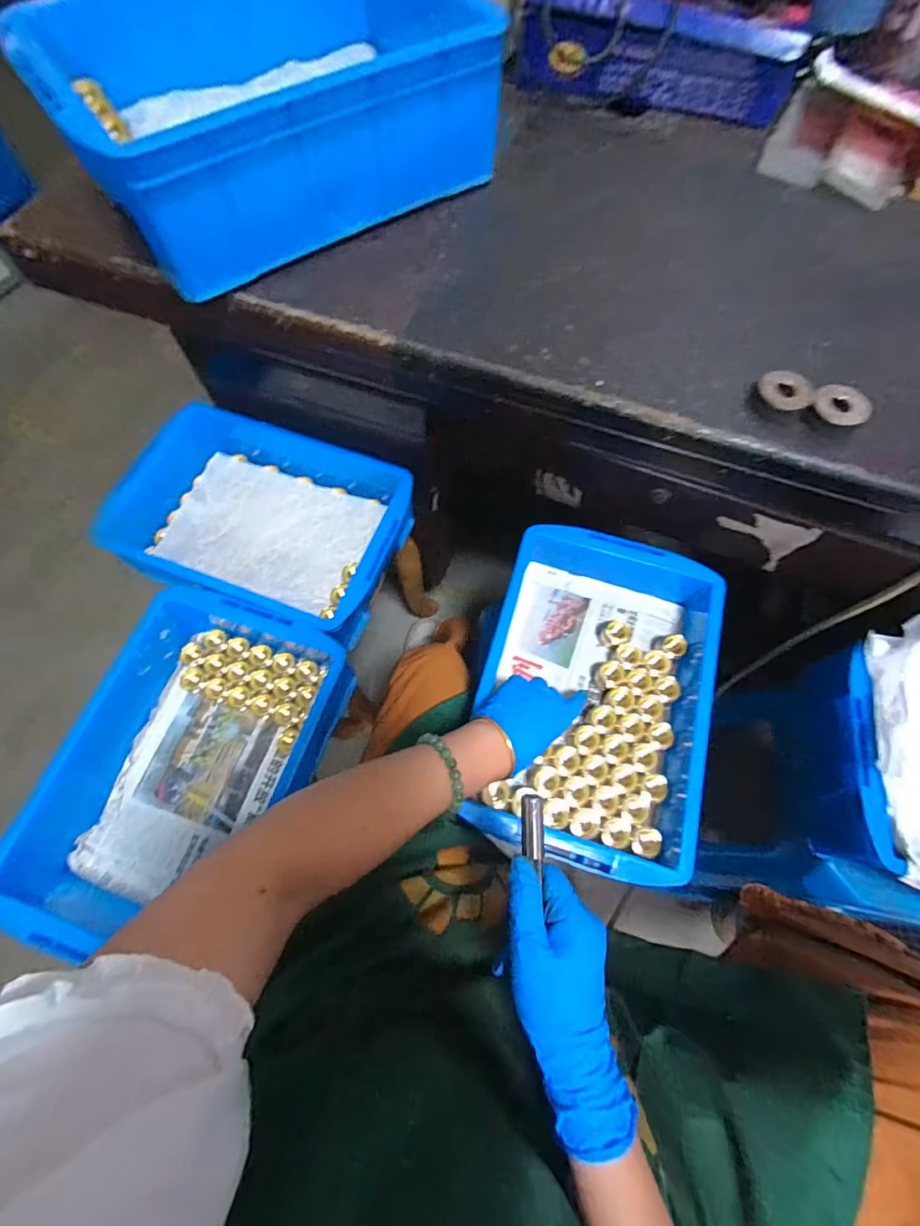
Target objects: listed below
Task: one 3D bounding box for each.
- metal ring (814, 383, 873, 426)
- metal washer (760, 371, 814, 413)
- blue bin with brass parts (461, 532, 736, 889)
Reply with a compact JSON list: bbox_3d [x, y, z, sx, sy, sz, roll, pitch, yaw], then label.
[{"bbox_3d":[0.297,-0.161,0.371,0.035,0.004,0.040,-41,79,-5],"label":"metal ring"},{"bbox_3d":[0.258,-0.177,0.378,0.039,0.010,0.032,21,70,8],"label":"metal washer"},{"bbox_3d":[0.150,0.079,0.548,0.237,0.079,0.368,15,70,5],"label":"blue bin with brass parts"}]

